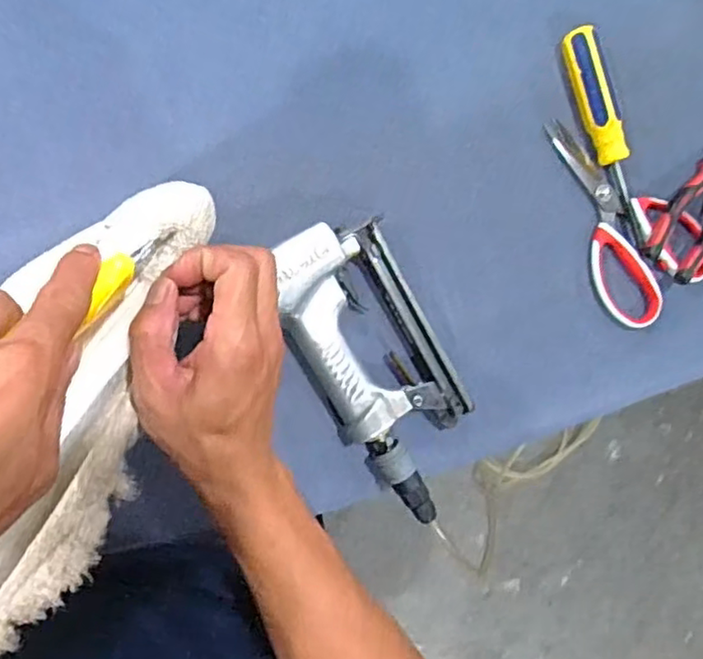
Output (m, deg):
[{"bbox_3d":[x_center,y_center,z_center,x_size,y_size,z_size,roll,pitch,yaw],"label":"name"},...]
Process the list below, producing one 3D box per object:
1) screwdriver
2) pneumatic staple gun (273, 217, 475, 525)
[{"bbox_3d":[0.216,-0.161,0.552,0.029,0.023,0.181,-19,92,-8],"label":"screwdriver"},{"bbox_3d":[0.026,0.030,0.524,0.115,0.052,0.242,-30,94,-7],"label":"pneumatic staple gun"}]

